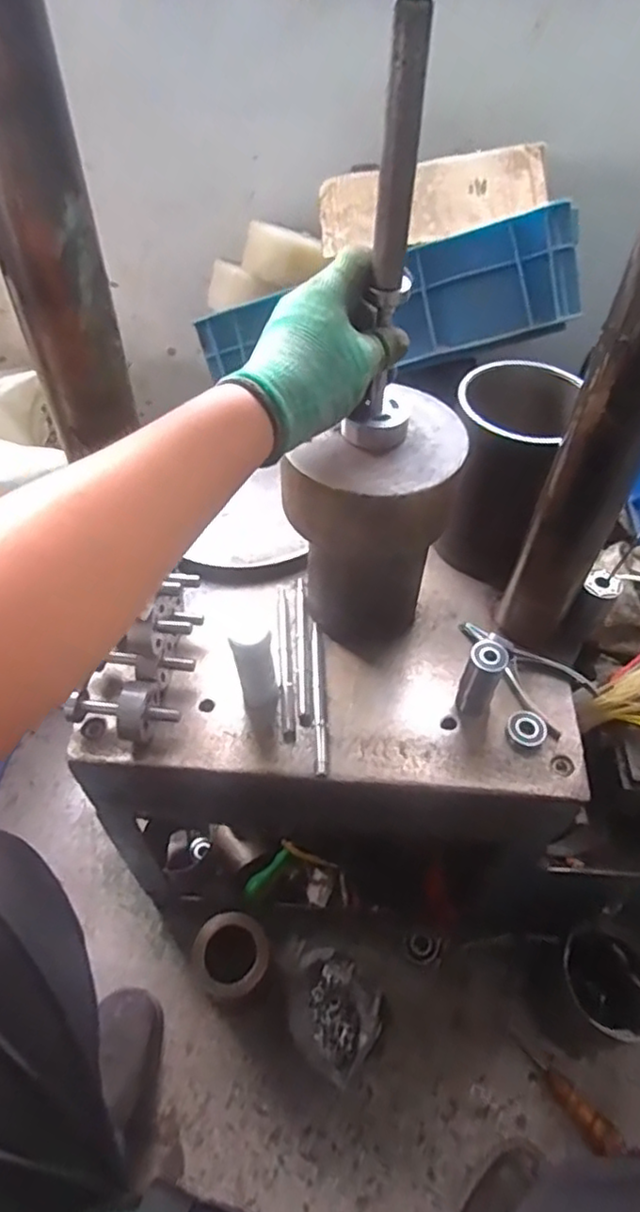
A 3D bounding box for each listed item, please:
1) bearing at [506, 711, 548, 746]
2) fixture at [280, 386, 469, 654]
[{"bbox_3d":[0.188,0.111,0.590,0.034,0.013,0.033,1,51,-1],"label":"bearing"},{"bbox_3d":[0.050,-0.062,0.590,0.118,0.215,0.136,18,52,13],"label":"fixture"}]

